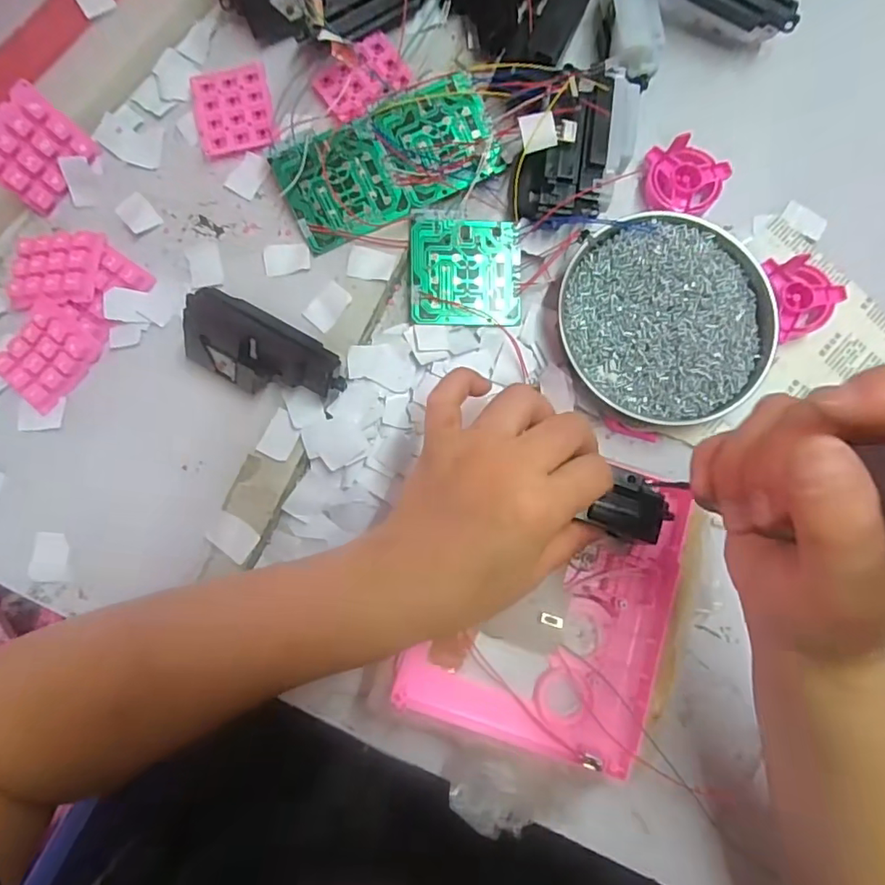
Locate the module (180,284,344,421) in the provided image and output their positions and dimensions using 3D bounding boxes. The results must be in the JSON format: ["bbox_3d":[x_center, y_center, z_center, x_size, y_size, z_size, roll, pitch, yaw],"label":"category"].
[{"bbox_3d":[-0.108,-0.052,0.333,0.099,0.032,0.044,27,84,2],"label":"module"}]

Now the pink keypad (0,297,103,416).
[{"bbox_3d":[-0.248,-0.054,0.344,0.046,0.012,0.059,39,85,4],"label":"pink keypad"}]

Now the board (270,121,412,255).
[{"bbox_3d":[-0.066,-0.167,0.356,0.071,0.004,0.063,-27,97,-4],"label":"board"}]

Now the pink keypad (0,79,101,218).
[{"bbox_3d":[-0.255,-0.182,0.343,0.008,0.049,0.059,33,84,37],"label":"pink keypad"}]

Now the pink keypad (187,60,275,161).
[{"bbox_3d":[-0.140,-0.223,0.365,0.052,0.008,0.063,-15,84,-2],"label":"pink keypad"}]

